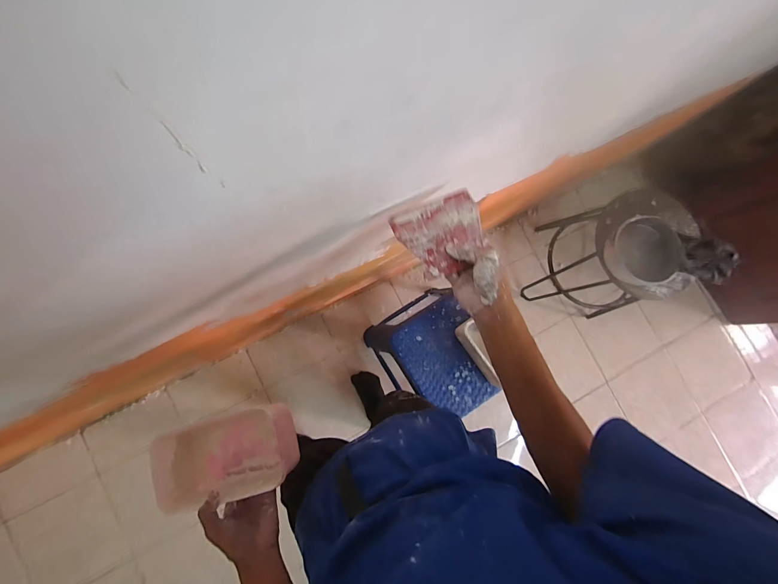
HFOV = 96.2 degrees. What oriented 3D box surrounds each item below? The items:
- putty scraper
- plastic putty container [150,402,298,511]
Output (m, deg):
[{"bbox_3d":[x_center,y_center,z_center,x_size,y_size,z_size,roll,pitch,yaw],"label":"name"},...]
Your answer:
[{"bbox_3d":[0.075,-0.078,0.472,0.118,0.010,0.100,-23,77,-6],"label":"putty scraper"},{"bbox_3d":[-0.224,0.228,0.496,0.187,0.079,0.104,-23,77,11],"label":"plastic putty container"}]

